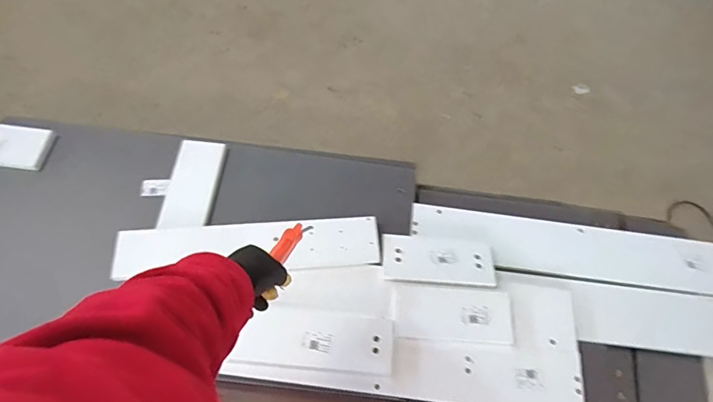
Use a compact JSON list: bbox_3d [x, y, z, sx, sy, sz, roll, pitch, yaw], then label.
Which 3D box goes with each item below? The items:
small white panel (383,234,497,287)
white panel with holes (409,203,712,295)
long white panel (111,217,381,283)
[{"bbox_3d":[0.176,0.127,0.937,0.237,0.011,0.109,6,51,0],"label":"small white panel"},{"bbox_3d":[0.509,0.111,0.989,0.764,0.023,0.141,8,53,0],"label":"white panel with holes"},{"bbox_3d":[-0.223,0.096,0.924,0.535,0.033,0.109,-3,64,-4],"label":"long white panel"}]

